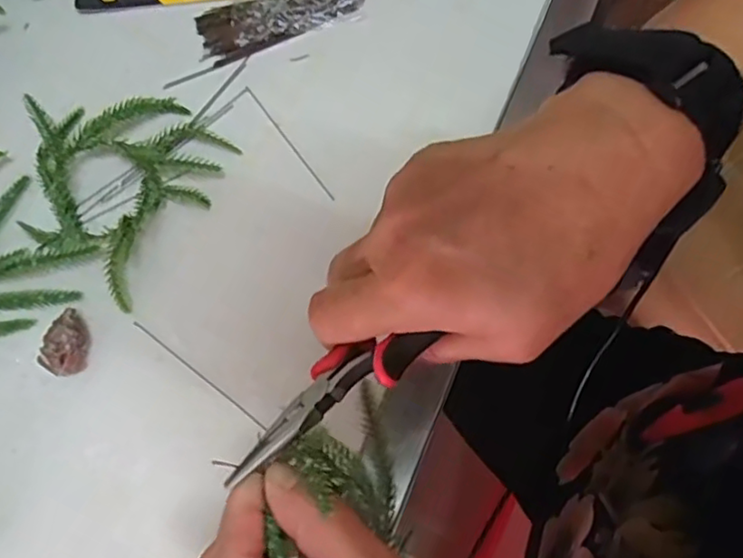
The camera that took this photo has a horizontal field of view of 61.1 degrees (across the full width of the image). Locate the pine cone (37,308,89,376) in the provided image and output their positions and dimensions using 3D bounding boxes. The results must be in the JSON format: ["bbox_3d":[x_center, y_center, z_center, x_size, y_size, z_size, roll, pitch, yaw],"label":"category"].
[{"bbox_3d":[-0.163,0.034,0.340,0.017,0.021,0.035,6,71,4],"label":"pine cone"}]

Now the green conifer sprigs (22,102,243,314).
[{"bbox_3d":[-0.153,-0.065,0.369,0.114,0.033,0.116,33,74,12],"label":"green conifer sprigs"}]

